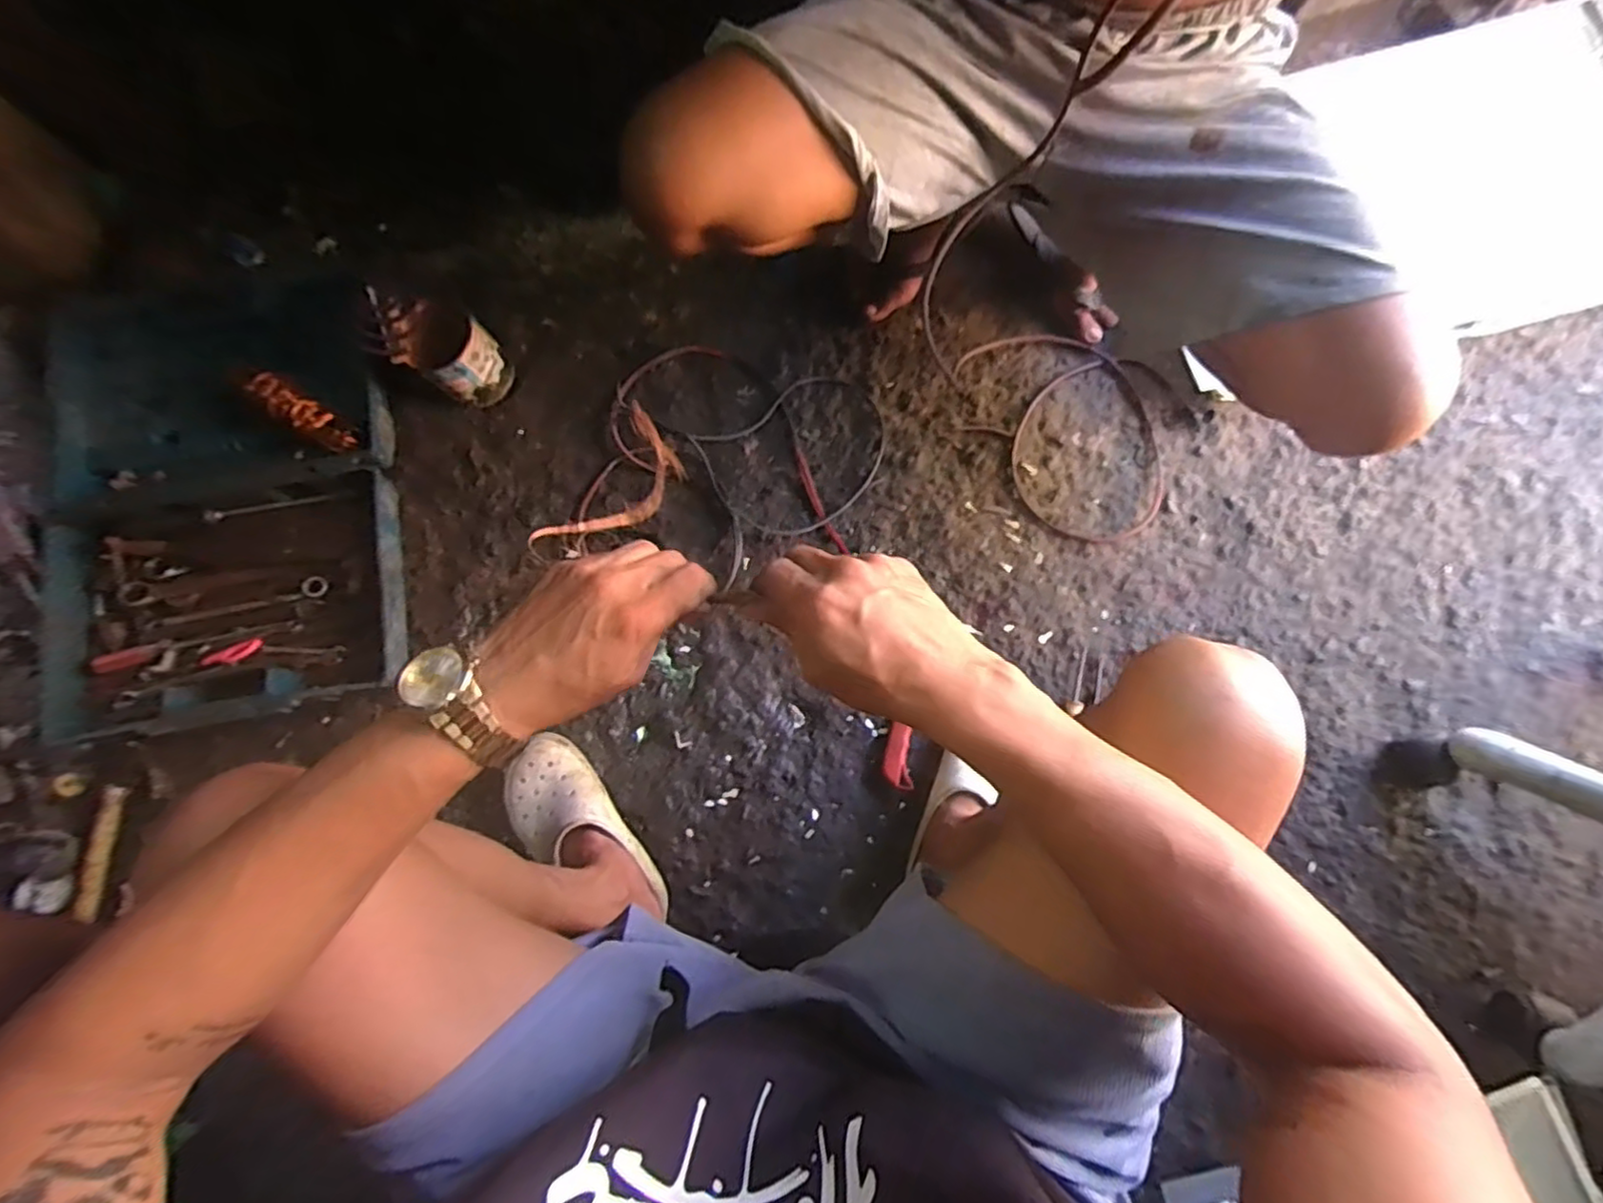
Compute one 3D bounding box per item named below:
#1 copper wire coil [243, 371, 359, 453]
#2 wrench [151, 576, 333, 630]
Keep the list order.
[{"bbox_3d":[-0.645,-0.244,0.872,0.149,0.049,0.047,38,80,-19],"label":"copper wire coil"},{"bbox_3d":[-0.730,0.002,0.881,0.235,0.016,0.031,-11,78,-1],"label":"wrench"}]

